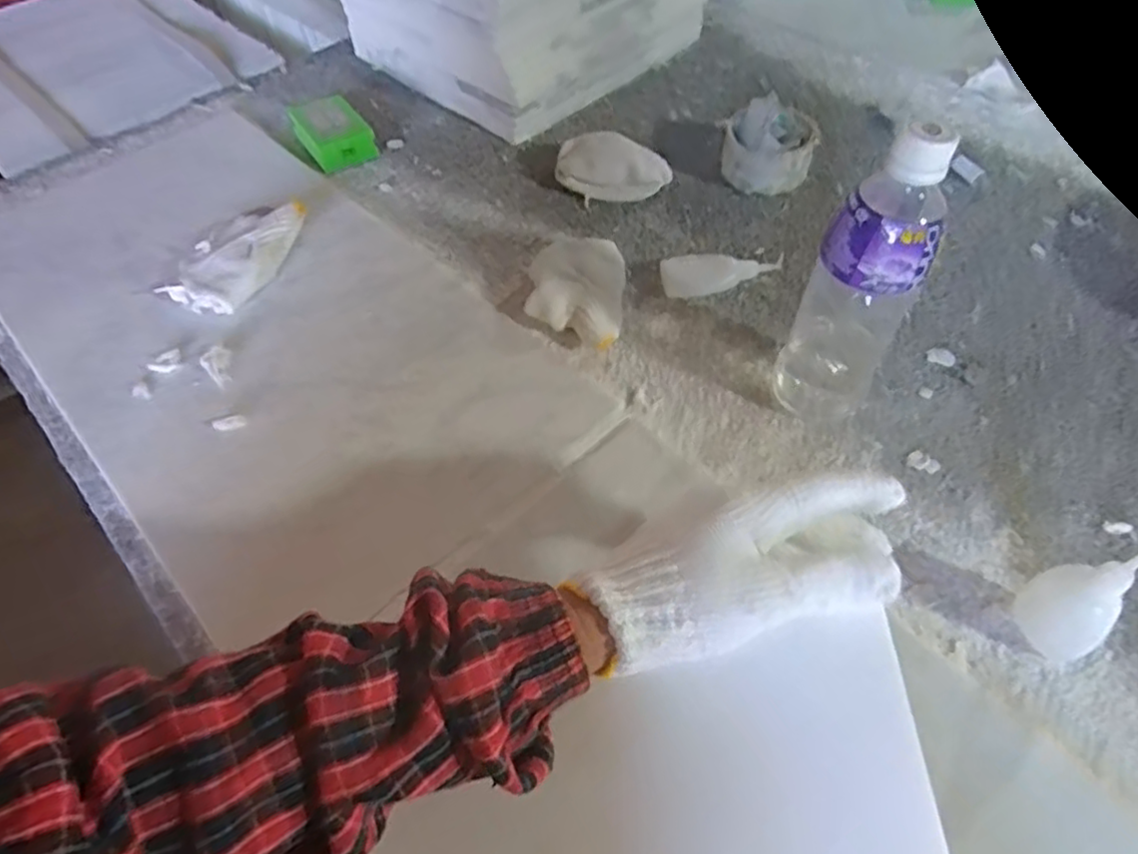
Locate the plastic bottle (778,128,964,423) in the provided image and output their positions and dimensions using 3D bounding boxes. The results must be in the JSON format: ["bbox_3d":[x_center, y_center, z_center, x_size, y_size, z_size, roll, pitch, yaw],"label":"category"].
[{"bbox_3d":[0.185,-0.090,0.432,0.065,0.200,0.064,23,58,17],"label":"plastic bottle"}]

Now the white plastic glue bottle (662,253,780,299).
[{"bbox_3d":[0.131,-0.131,0.583,0.102,0.015,0.046,-3,56,0],"label":"white plastic glue bottle"}]

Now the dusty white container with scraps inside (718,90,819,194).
[{"bbox_3d":[0.182,-0.272,0.651,0.086,0.049,0.079,15,55,11],"label":"dusty white container with scraps inside"}]

